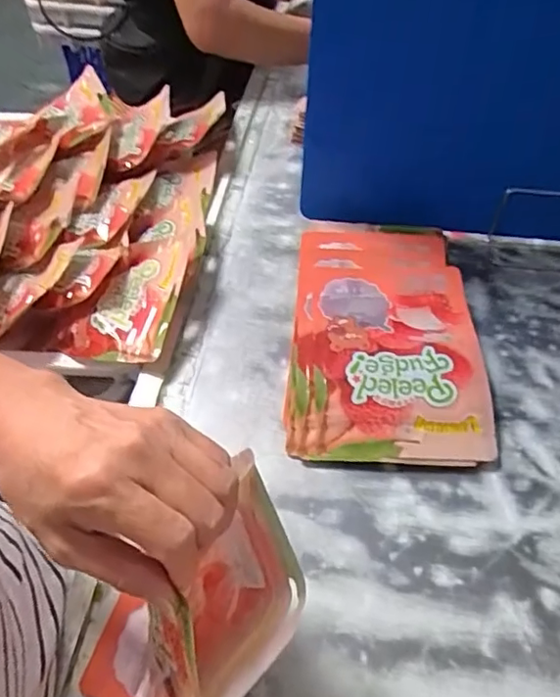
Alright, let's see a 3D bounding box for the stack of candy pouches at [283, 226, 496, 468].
[{"bbox_3d":[0.102,-0.020,0.562,0.179,0.041,0.292,3,49,2],"label":"stack of candy pouches"}]

